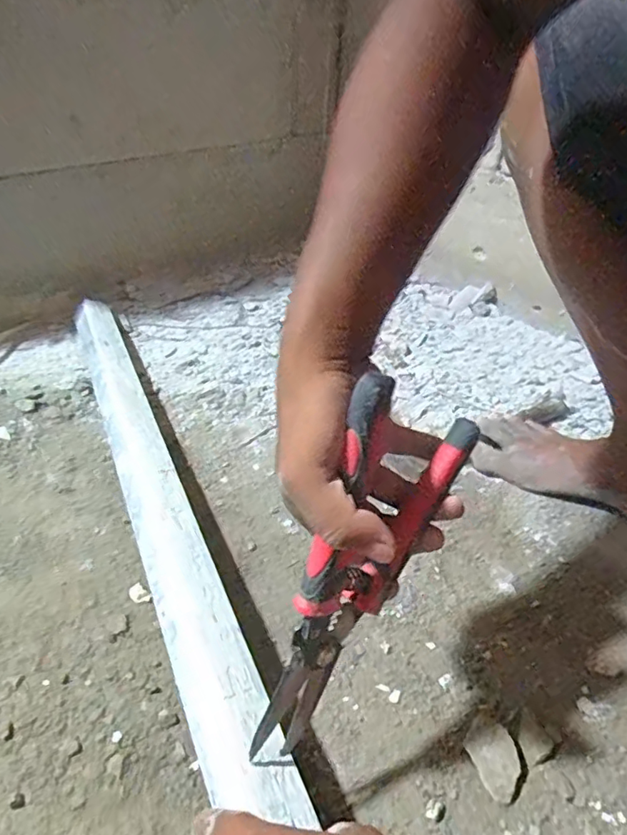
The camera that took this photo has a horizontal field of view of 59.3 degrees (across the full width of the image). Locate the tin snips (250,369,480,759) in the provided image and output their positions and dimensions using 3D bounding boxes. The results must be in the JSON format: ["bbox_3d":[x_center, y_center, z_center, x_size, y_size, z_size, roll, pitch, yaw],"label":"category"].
[{"bbox_3d":[0.023,0.088,0.296,0.104,0.206,0.024,19,7,-43],"label":"tin snips"}]

